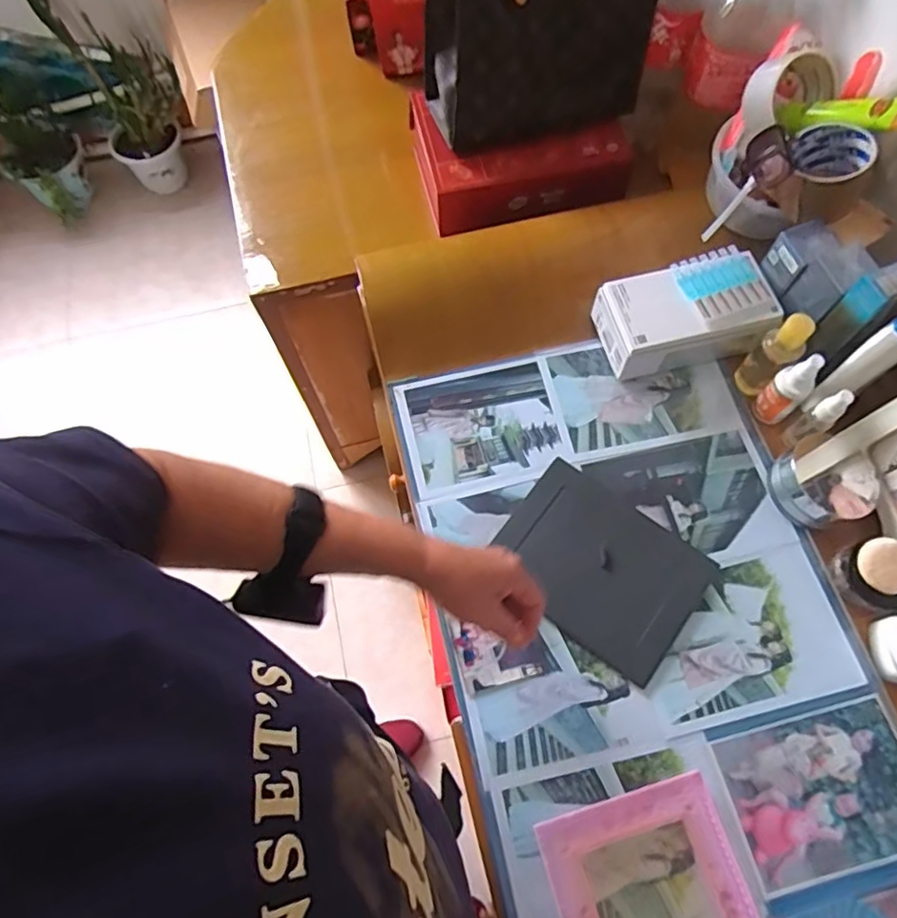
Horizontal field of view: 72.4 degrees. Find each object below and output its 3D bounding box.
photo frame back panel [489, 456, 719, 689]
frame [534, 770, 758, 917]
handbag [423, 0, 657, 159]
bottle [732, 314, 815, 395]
[{"bbox_3d":[0.155,0.110,0.631,0.200,0.010,0.148,35,72,14],"label":"photo frame back panel"},{"bbox_3d":[0.181,0.395,0.514,0.154,0.021,0.205,-16,68,-6],"label":"frame"},{"bbox_3d":[0.113,-0.561,0.797,0.269,0.197,0.169,-17,68,-6],"label":"handbag"},{"bbox_3d":[0.352,-0.108,0.673,0.040,0.120,0.035,40,74,16],"label":"bottle"}]

